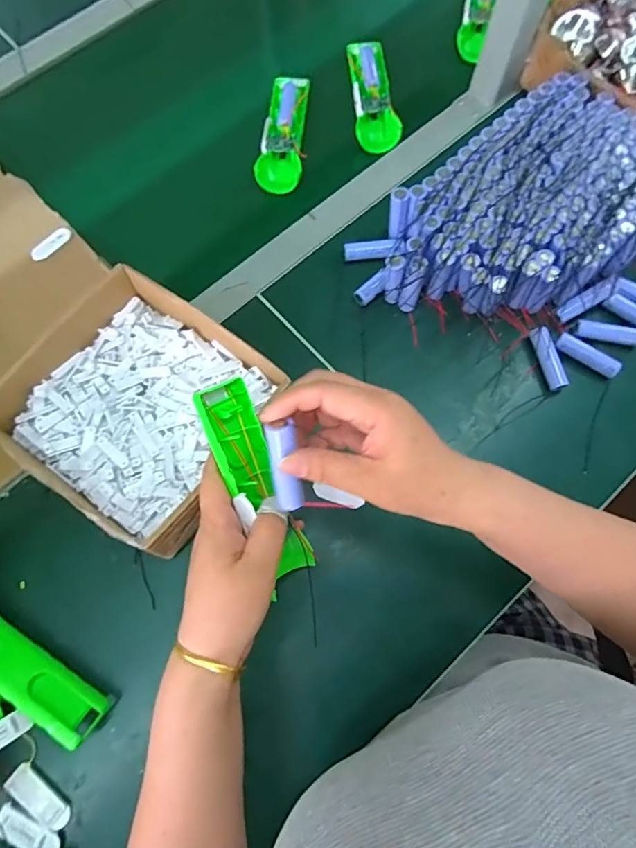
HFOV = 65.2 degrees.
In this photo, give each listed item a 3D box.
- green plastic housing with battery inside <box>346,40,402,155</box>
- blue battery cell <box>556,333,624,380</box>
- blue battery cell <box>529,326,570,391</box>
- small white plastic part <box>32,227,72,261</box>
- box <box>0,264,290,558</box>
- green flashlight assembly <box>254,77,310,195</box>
[{"bbox_3d":[0.066,-0.405,0.607,0.048,0.018,0.161,-6,75,-2],"label":"green plastic housing with battery inside"},{"bbox_3d":[0.275,-0.070,0.509,0.066,0.015,0.018,33,77,8],"label":"blue battery cell"},{"bbox_3d":[0.234,-0.067,0.504,0.020,0.024,0.064,-15,75,-5],"label":"blue battery cell"},{"bbox_3d":[-0.298,-0.202,0.556,0.020,0.004,0.051,39,78,9],"label":"small white plastic part"},{"bbox_3d":[-0.166,-0.017,0.466,0.215,0.065,0.198,33,76,9],"label":"box"},{"bbox_3d":[-0.038,-0.349,0.590,0.052,0.022,0.158,7,75,1],"label":"green flashlight assembly"}]

